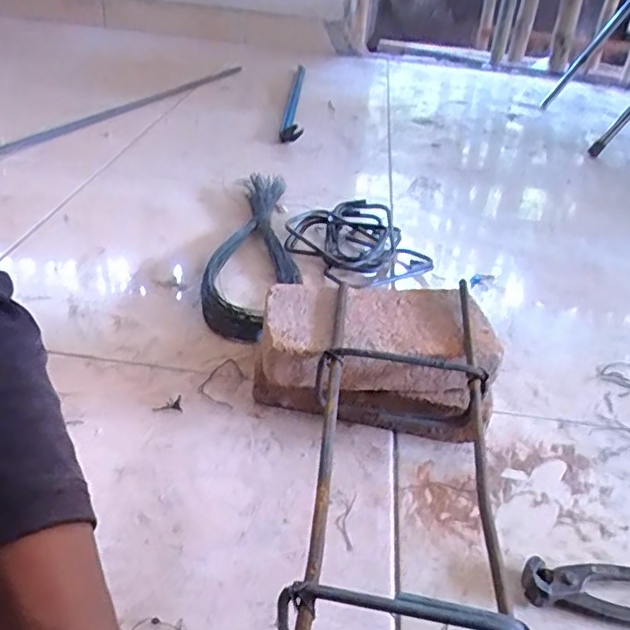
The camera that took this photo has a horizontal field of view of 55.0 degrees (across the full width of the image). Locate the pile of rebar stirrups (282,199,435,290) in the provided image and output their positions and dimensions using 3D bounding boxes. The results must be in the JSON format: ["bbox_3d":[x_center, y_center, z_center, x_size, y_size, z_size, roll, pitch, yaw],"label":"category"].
[{"bbox_3d":[0.056,-0.101,0.859,0.194,0.074,0.154,3,34,-6],"label":"pile of rebar stirrups"}]

